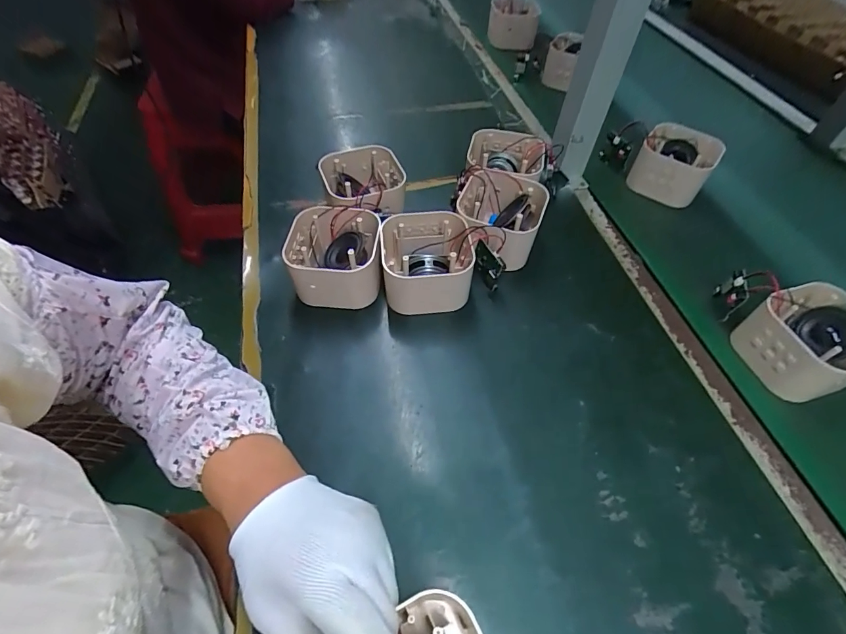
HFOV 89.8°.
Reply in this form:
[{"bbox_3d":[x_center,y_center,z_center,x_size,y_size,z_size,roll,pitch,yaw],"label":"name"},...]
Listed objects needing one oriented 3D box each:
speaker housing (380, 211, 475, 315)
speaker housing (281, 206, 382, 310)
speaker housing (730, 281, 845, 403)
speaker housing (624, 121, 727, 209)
[{"bbox_3d":[0.003,-0.056,0.437,0.090,0.062,0.092,0,54,-2],"label":"speaker housing"},{"bbox_3d":[-0.092,-0.060,0.440,0.097,0.065,0.096,0,54,-2],"label":"speaker housing"},{"bbox_3d":[0.357,0.021,0.391,0.080,0.055,0.087,-15,56,-12],"label":"speaker housing"},{"bbox_3d":[0.327,-0.200,0.562,0.092,0.062,0.092,29,58,18],"label":"speaker housing"}]

